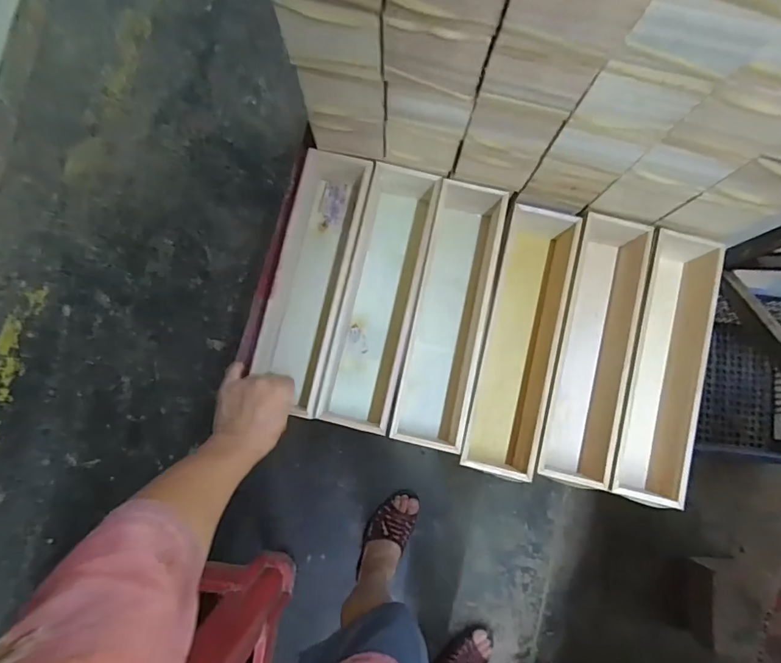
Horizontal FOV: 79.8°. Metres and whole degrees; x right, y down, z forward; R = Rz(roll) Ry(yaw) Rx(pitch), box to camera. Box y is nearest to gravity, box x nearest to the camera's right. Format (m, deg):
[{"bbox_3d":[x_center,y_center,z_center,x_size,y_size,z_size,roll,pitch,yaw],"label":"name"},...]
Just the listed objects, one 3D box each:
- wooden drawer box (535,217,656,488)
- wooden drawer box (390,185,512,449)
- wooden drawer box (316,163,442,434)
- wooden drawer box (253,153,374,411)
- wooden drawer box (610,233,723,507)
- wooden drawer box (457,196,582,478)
[{"bbox_3d":[0.305,0.033,0.728,0.106,0.089,0.408,12,82,2],"label":"wooden drawer box"},{"bbox_3d":[0.091,-0.021,0.722,0.107,0.111,0.385,12,82,2],"label":"wooden drawer box"},{"bbox_3d":[-0.013,-0.056,0.728,0.104,0.098,0.401,11,82,2],"label":"wooden drawer box"},{"bbox_3d":[-0.113,-0.081,0.710,0.098,0.112,0.383,12,85,2],"label":"wooden drawer box"},{"bbox_3d":[0.410,0.057,0.726,0.104,0.114,0.408,13,82,2],"label":"wooden drawer box"},{"bbox_3d":[0.194,0.016,0.719,0.110,0.098,0.391,12,82,2],"label":"wooden drawer box"}]

